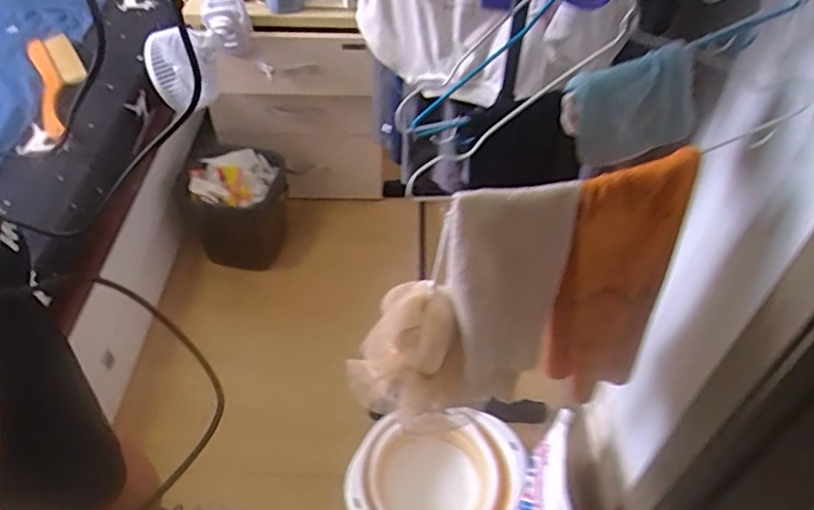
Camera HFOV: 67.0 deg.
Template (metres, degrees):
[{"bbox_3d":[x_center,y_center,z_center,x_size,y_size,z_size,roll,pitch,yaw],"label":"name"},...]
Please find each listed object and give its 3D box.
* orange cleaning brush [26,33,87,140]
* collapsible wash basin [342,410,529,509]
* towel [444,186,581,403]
[{"bbox_3d":[-0.775,-0.387,1.379,0.109,0.028,0.387,-19,52,-19],"label":"orange cleaning brush"},{"bbox_3d":[0.053,0.437,1.169,0.300,0.148,0.283,2,48,-2],"label":"collapsible wash basin"},{"bbox_3d":[0.111,0.052,0.673,0.125,0.295,0.025,-12,41,-7],"label":"towel"}]

